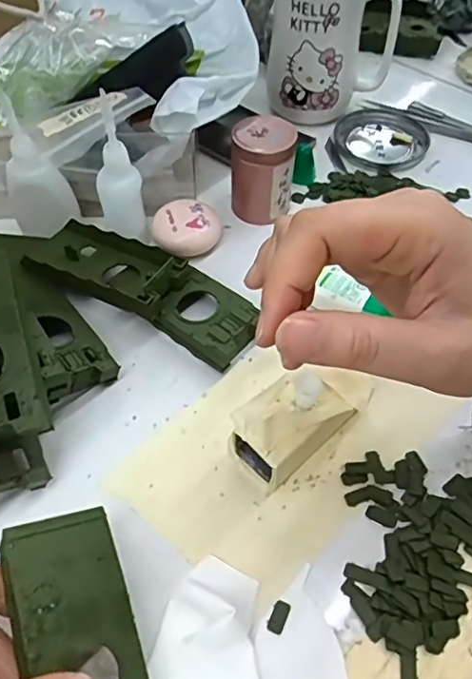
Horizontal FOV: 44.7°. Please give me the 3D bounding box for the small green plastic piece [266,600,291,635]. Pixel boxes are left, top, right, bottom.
[{"bbox_3d":[0.020,0.130,0.269,0.008,0.004,0.014,24,56,17],"label":"small green plastic piece"}]

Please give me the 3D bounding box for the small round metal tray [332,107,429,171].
[{"bbox_3d":[0.124,-0.172,0.498,0.078,0.014,0.080,0,53,0],"label":"small round metal tray"}]

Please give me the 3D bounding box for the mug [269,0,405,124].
[{"bbox_3d":[0.079,-0.253,0.465,0.103,0.137,0.068,11,54,9],"label":"mug"}]

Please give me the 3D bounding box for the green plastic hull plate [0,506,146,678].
[{"bbox_3d":[-0.063,0.124,0.232,0.045,0.006,0.104,-4,62,-36],"label":"green plastic hull plate"}]

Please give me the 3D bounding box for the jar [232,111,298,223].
[{"bbox_3d":[0.020,-0.122,0.417,0.044,0.066,0.038,6,53,5],"label":"jar"}]

